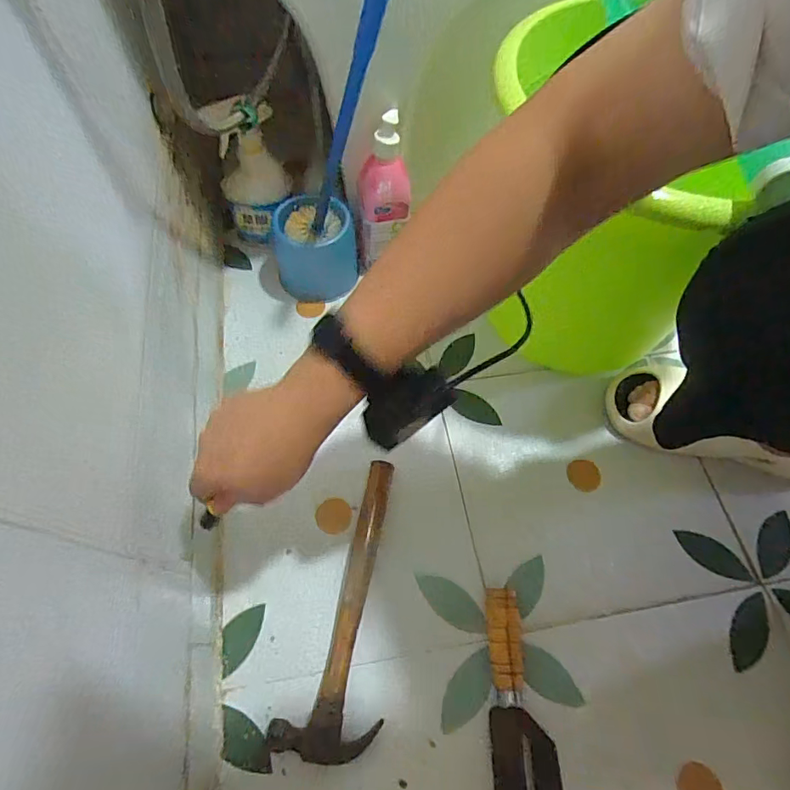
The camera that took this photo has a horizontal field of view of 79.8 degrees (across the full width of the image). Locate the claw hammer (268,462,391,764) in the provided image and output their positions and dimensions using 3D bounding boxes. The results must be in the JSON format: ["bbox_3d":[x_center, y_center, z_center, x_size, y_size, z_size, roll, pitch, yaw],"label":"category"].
[{"bbox_3d":[-0.034,0.209,0.488,0.090,0.025,0.280,15,62,5],"label":"claw hammer"}]

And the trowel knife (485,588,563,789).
[{"bbox_3d":[0.121,0.318,0.434,0.061,0.036,0.255,0,62,-2],"label":"trowel knife"}]

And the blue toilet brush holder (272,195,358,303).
[{"bbox_3d":[-0.108,-0.202,0.657,0.108,0.104,0.097,-1,63,-2],"label":"blue toilet brush holder"}]

